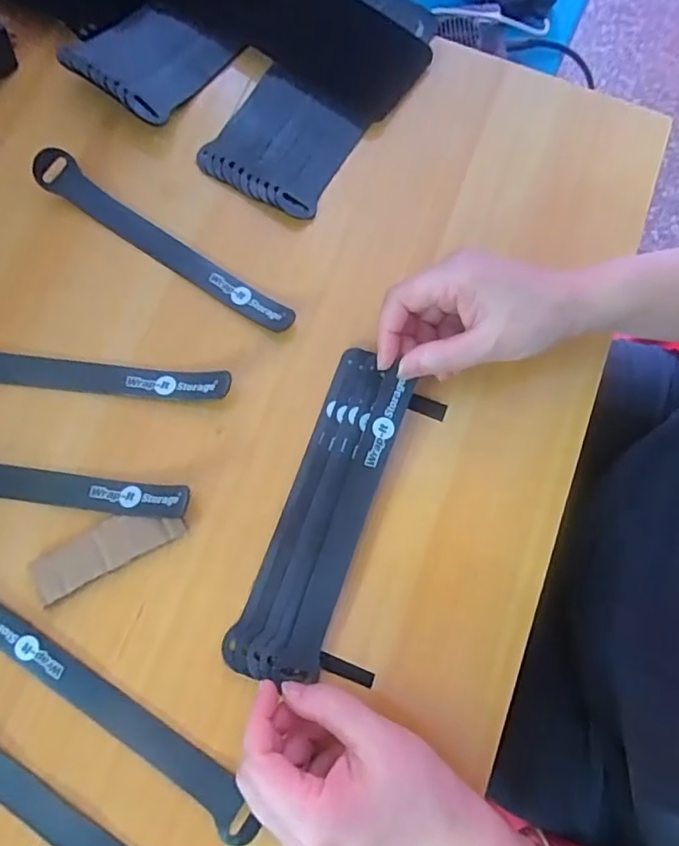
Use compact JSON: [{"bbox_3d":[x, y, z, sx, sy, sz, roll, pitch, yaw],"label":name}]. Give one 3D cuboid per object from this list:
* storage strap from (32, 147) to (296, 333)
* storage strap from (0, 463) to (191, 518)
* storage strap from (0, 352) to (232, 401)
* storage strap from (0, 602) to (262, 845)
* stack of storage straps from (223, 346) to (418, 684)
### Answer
[{"bbox_3d":[-0.113,-0.118,0.358,0.198,0.017,0.023,34,77,4],"label":"storage strap"},{"bbox_3d":[-0.185,0.034,0.323,0.195,0.018,0.024,6,77,-2],"label":"storage strap"},{"bbox_3d":[-0.168,-0.033,0.342,0.200,0.017,0.025,5,77,-2],"label":"storage strap"},{"bbox_3d":[-0.127,0.156,0.301,0.199,0.005,0.022,34,77,4],"label":"storage strap"},{"bbox_3d":[-0.008,0.049,0.324,0.049,0.017,0.193,20,78,4],"label":"stack of storage straps"}]

